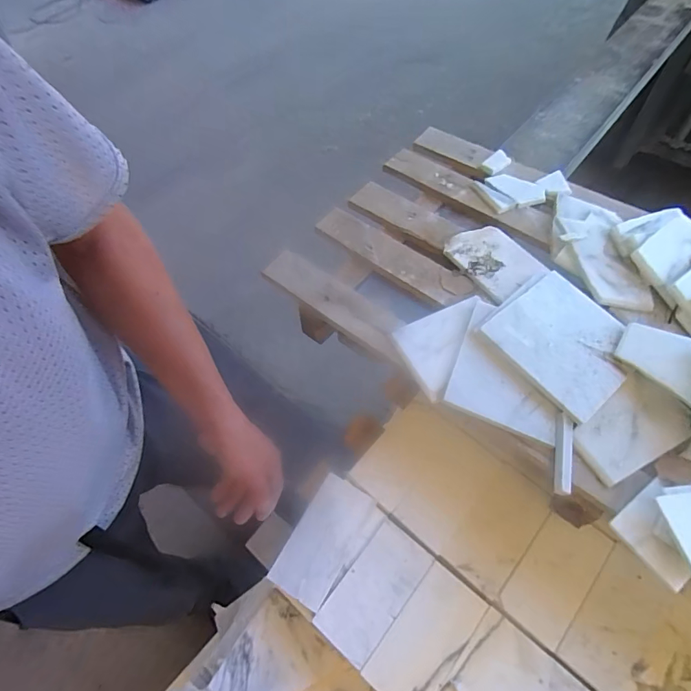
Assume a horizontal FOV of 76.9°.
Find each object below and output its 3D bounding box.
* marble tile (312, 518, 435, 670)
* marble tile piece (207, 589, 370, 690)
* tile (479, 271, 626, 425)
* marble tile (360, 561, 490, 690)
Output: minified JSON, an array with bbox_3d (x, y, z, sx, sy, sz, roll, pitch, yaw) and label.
[{"bbox_3d":[0.035,0.296,0.526,0.073,0.012,0.145,35,67,22],"label":"marble tile"},{"bbox_3d":[-0.073,0.433,0.562,0.162,0.009,0.131,32,59,16],"label":"marble tile piece"},{"bbox_3d":[0.258,-0.009,0.511,0.146,0.011,0.147,-36,70,-20],"label":"tile"},{"bbox_3d":[0.092,0.337,0.500,0.075,0.010,0.146,35,67,22],"label":"marble tile"}]

